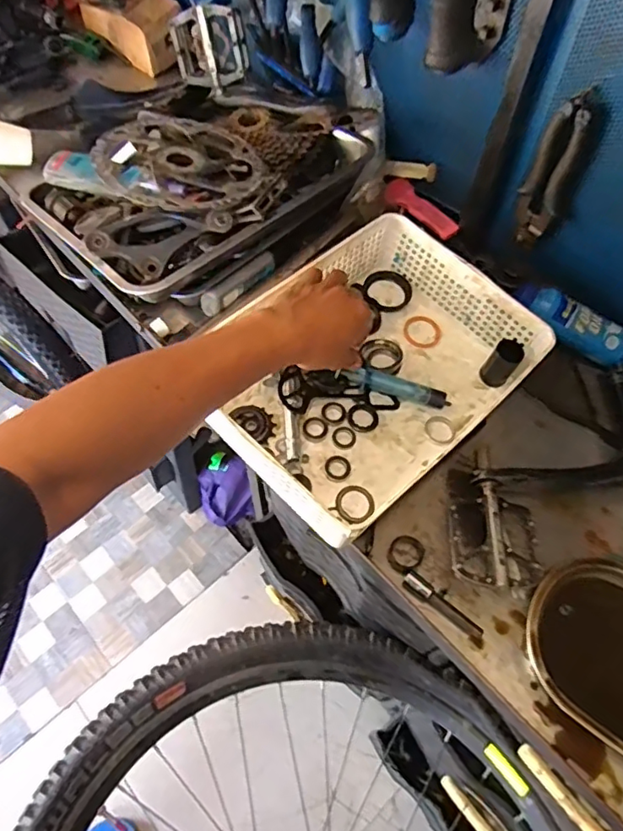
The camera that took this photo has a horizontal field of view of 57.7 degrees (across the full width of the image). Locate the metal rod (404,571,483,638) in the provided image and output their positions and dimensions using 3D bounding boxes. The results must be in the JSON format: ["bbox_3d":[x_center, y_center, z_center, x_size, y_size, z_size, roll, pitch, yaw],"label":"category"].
[{"bbox_3d":[0.127,0.179,0.540,0.083,0.015,0.018,34,65,18],"label":"metal rod"}]

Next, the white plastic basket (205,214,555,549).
[{"bbox_3d":[0.063,-0.047,0.610,0.243,0.089,0.335,39,66,20],"label":"white plastic basket"}]

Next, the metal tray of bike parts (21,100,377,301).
[{"bbox_3d":[-0.138,-0.314,0.718,0.264,0.098,0.377,38,66,19],"label":"metal tray of bike parts"}]

